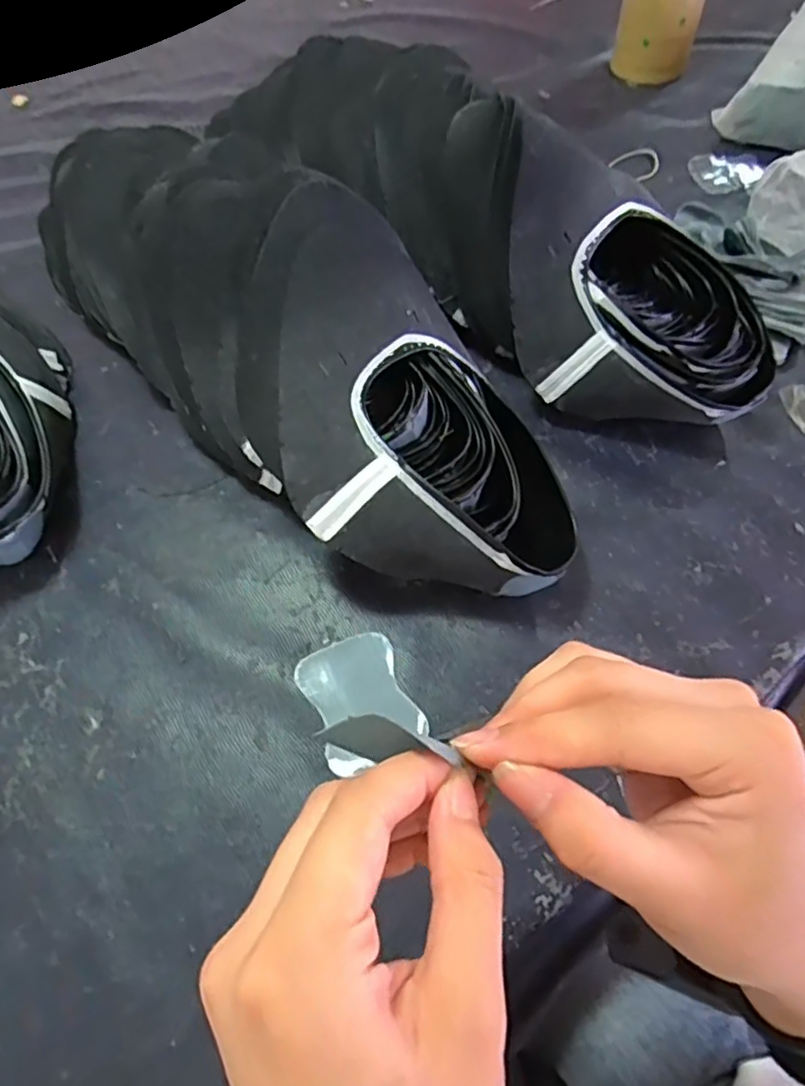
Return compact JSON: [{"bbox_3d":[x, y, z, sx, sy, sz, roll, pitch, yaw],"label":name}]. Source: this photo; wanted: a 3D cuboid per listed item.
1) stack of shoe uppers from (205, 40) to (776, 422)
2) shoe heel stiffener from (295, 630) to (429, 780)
[{"bbox_3d":[0.058,-0.258,0.504,0.139,0.149,0.490,-38,64,-19],"label":"stack of shoe uppers"},{"bbox_3d":[-0.025,0.090,0.372,0.058,0.005,0.073,-22,60,-11],"label":"shoe heel stiffener"}]

